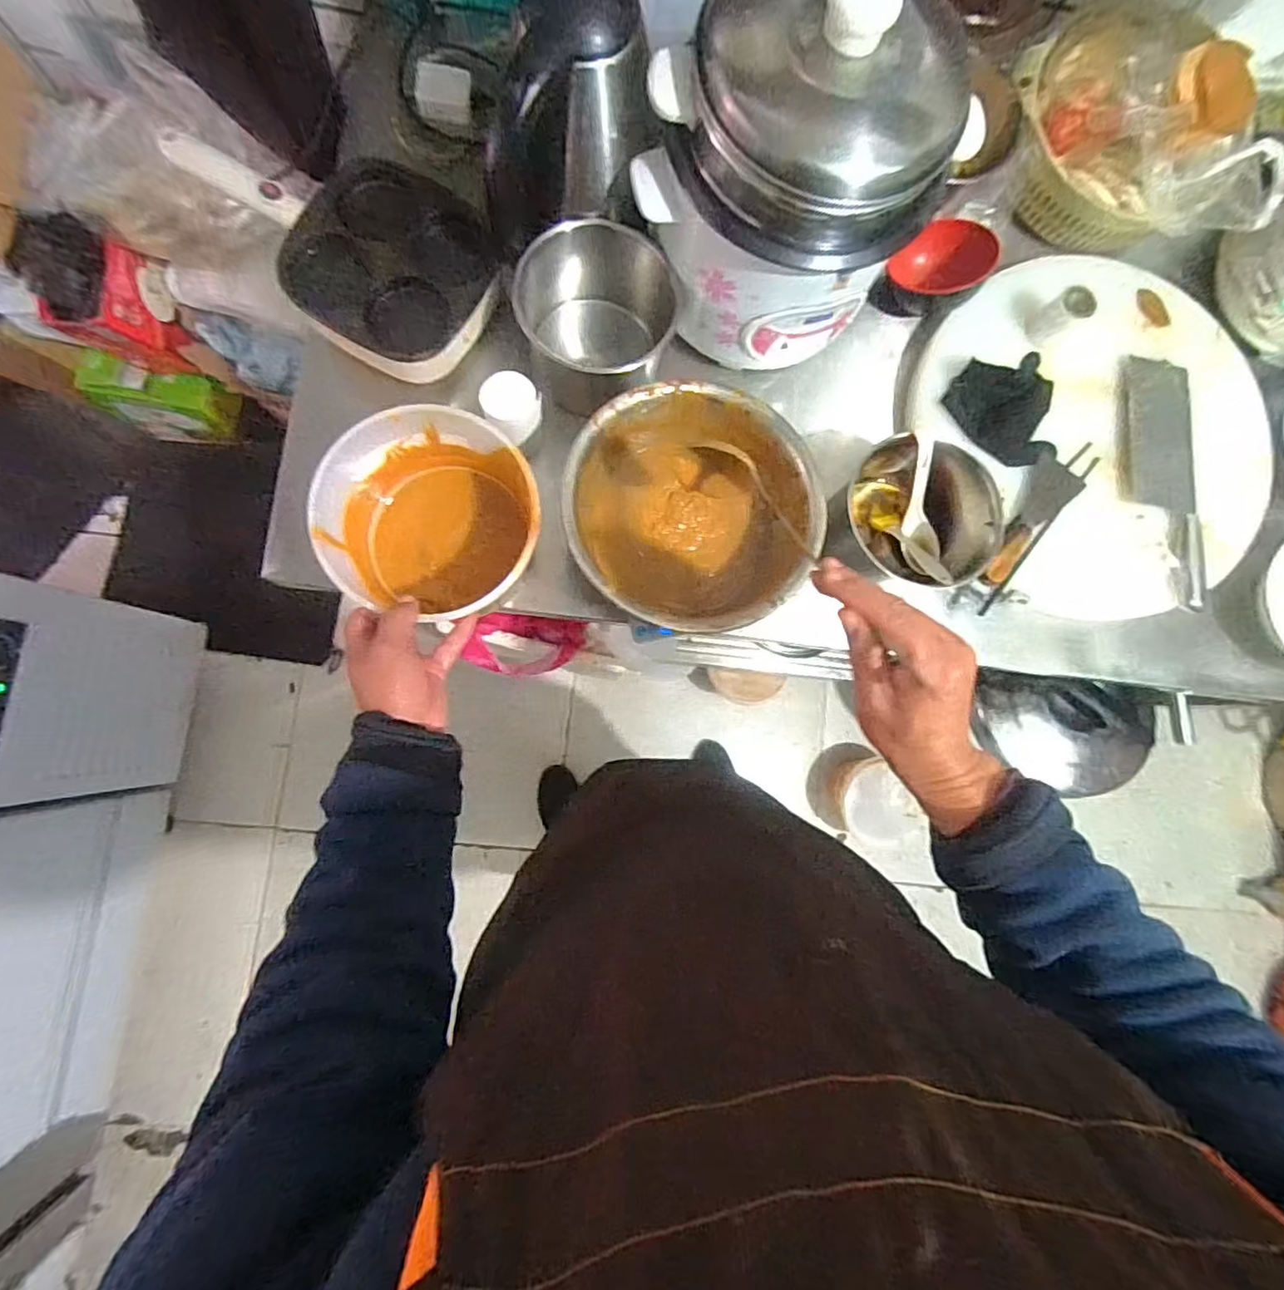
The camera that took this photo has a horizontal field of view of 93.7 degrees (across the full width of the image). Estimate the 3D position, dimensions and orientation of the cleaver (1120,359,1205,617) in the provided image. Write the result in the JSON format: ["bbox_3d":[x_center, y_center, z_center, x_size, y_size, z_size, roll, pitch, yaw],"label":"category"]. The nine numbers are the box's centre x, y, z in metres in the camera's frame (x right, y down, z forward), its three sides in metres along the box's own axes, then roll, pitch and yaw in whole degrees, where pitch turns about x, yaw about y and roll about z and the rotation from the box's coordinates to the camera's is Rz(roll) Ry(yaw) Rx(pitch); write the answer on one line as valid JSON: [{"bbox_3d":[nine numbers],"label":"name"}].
[{"bbox_3d":[0.581,-0.182,0.671,0.086,0.019,0.278,0,84,-5],"label":"cleaver"}]

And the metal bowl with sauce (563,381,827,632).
[{"bbox_3d":[0.045,-0.125,0.578,0.223,0.101,0.223,1,84,-5],"label":"metal bowl with sauce"}]

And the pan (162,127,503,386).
[{"bbox_3d":[-0.307,-0.409,0.593,0.334,0.048,0.177,33,82,0],"label":"pan"}]

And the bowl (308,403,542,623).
[{"bbox_3d":[-0.187,-0.103,0.552,0.173,0.116,0.169,1,84,-5],"label":"bowl"}]

